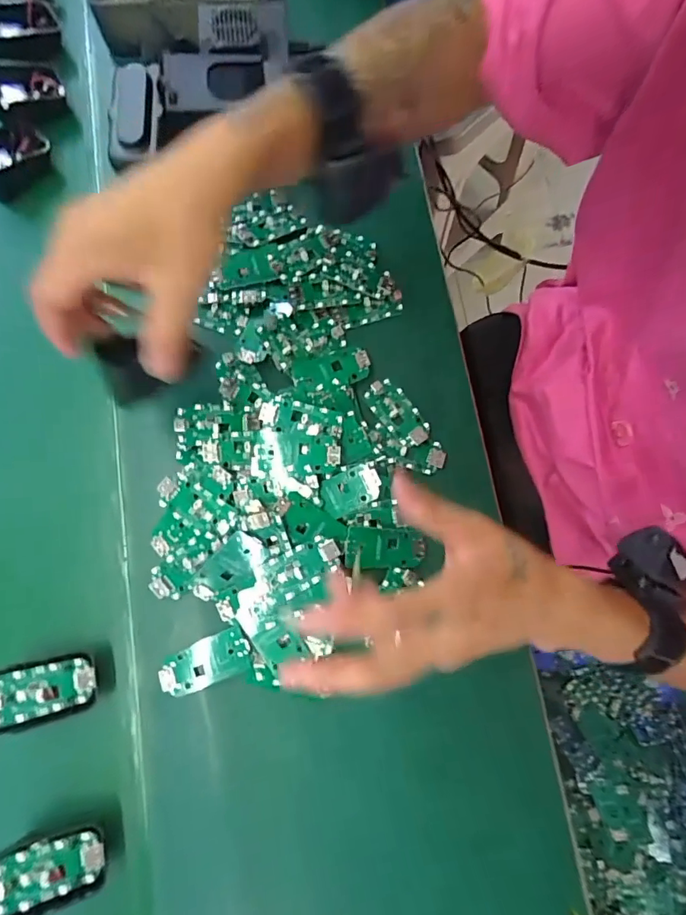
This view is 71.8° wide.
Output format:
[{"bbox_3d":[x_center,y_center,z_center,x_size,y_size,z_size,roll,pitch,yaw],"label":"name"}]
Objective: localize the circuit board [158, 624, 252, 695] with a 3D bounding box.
[{"bbox_3d":[-0.102,0.150,0.347,0.065,0.007,0.031,-22,80,-5],"label":"circuit board"}]

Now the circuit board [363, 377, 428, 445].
[{"bbox_3d":[0.046,-0.038,0.396,0.030,0.005,0.062,-35,81,-7],"label":"circuit board"}]

